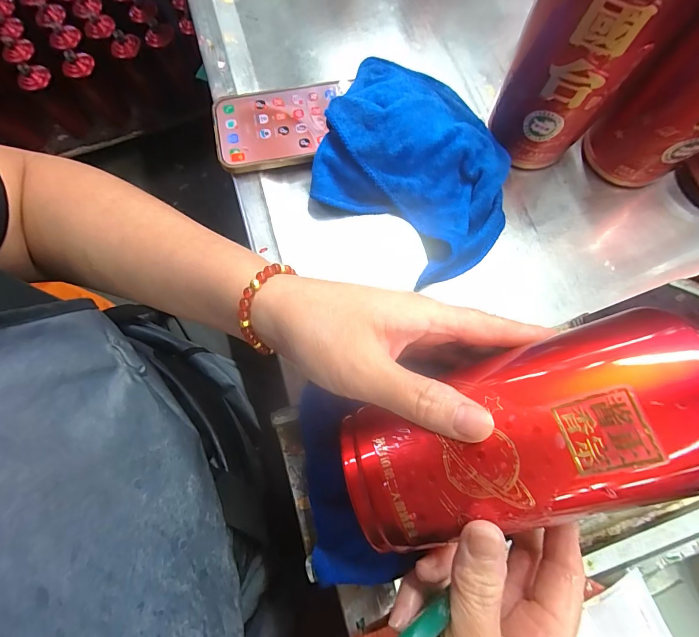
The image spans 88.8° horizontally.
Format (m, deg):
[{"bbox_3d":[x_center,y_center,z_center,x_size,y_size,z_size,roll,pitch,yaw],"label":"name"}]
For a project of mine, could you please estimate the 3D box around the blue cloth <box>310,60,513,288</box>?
[{"bbox_3d":[0.058,-0.128,0.285,0.165,0.051,0.147,37,81,11],"label":"blue cloth"}]

